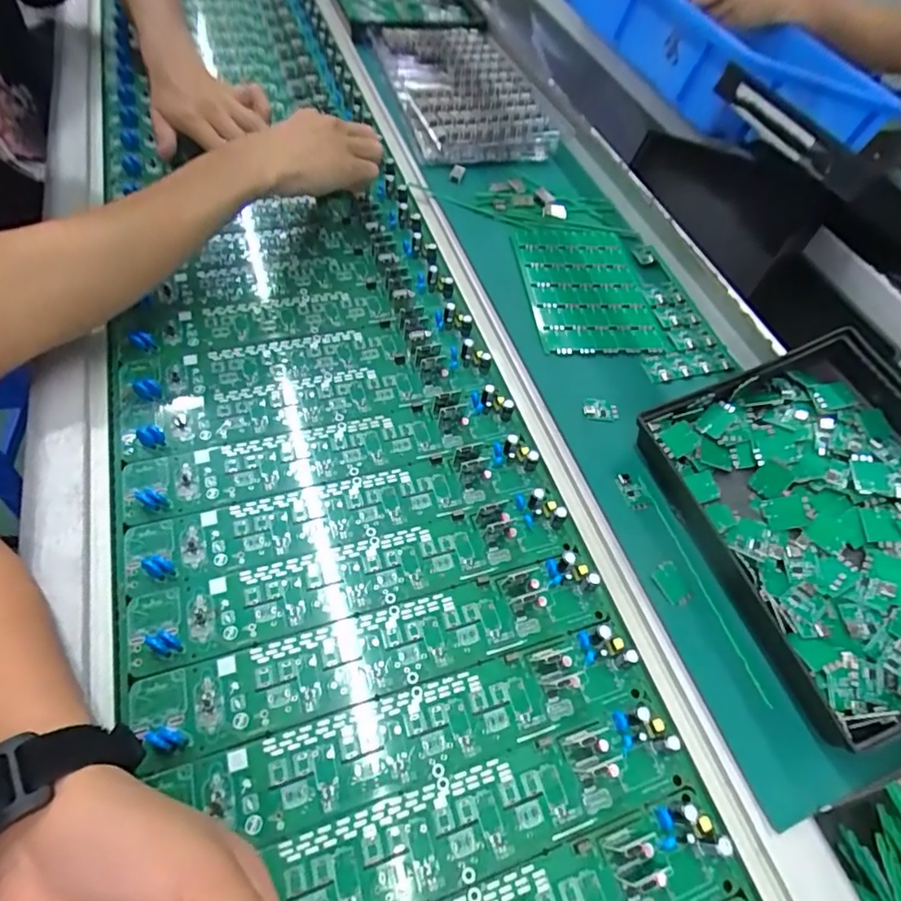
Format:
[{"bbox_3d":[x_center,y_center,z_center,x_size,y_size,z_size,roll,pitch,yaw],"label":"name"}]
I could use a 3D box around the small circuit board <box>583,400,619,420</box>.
[{"bbox_3d":[0.118,-0.032,0.426,0.028,0.004,0.019,6,57,-1],"label":"small circuit board"}]

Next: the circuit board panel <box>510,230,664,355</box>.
[{"bbox_3d":[0.124,-0.156,0.505,0.105,0.007,0.179,-3,58,-6],"label":"circuit board panel"}]

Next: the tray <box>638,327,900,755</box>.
[{"bbox_3d":[0.254,0.046,0.354,0.176,0.045,0.223,-22,62,-3],"label":"tray"}]

